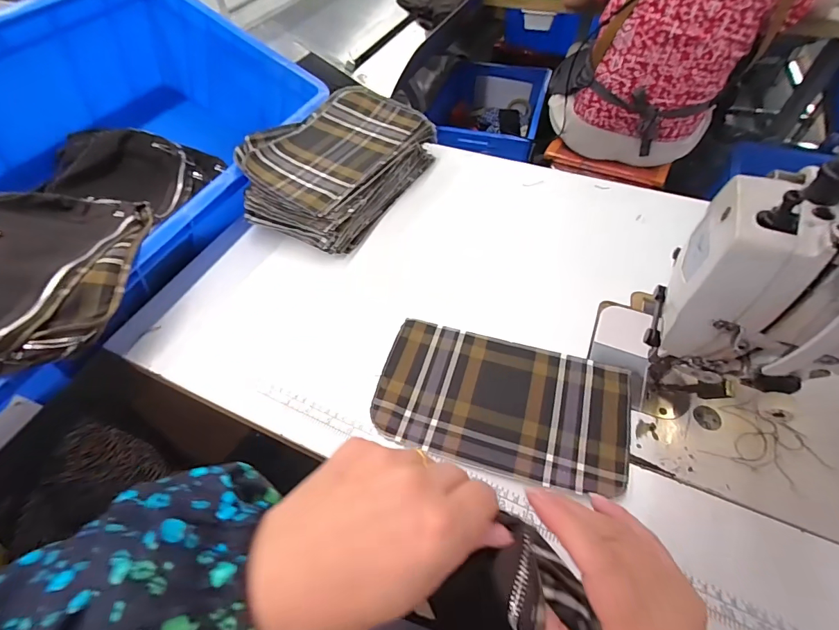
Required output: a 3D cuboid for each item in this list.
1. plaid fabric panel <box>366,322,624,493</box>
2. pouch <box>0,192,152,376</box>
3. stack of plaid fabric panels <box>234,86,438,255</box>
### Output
[{"bbox_3d":[0.083,0.086,0.407,0.248,0.006,0.142,12,55,12],"label":"plaid fabric panel"},{"bbox_3d":[-0.408,-0.059,0.423,0.173,0.051,0.264,7,46,-21],"label":"pouch"},{"bbox_3d":[-0.124,-0.223,0.591,0.187,0.090,0.275,24,59,19],"label":"stack of plaid fabric panels"}]

